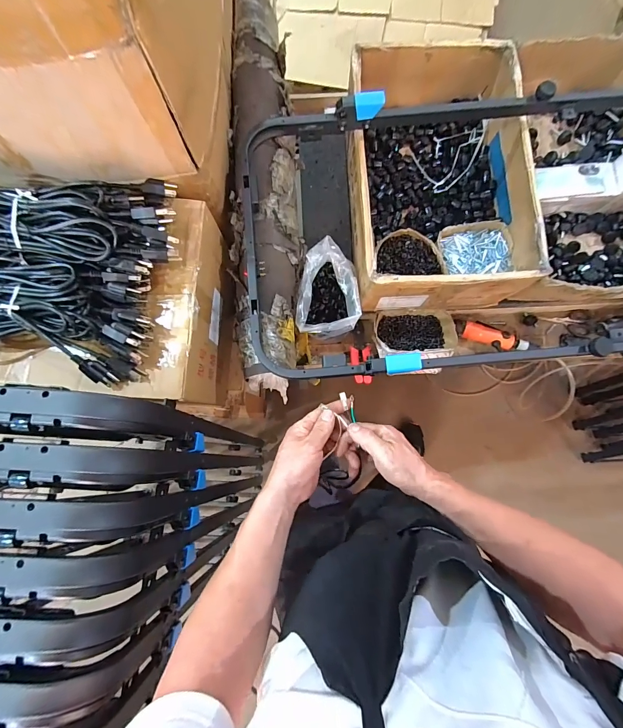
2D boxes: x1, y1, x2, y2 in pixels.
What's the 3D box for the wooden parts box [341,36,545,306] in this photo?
[{"bbox_3d":[0.265,-0.400,0.748,0.351,0.168,0.530,-3,82,0],"label":"wooden parts box"}]

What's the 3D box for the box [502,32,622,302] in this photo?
[{"bbox_3d":[0.632,-0.423,0.775,0.346,0.142,0.589,1,82,1],"label":"box"}]

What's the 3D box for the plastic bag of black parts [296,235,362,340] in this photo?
[{"bbox_3d":[0.038,-0.148,0.720,0.120,0.130,0.177,3,82,1],"label":"plastic bag of black parts"}]

